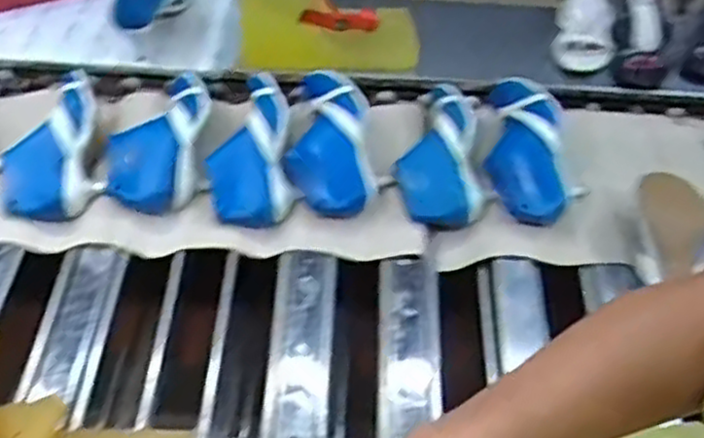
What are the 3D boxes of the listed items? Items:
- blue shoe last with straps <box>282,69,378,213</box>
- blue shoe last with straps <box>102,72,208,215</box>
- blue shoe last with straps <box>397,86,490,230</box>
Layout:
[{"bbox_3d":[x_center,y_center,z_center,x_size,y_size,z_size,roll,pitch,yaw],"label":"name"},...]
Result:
[{"bbox_3d":[-0.027,-0.111,1.050,0.123,0.072,0.221,1,67,-4],"label":"blue shoe last with straps"},{"bbox_3d":[-0.257,-0.112,1.052,0.117,0.084,0.220,7,47,1],"label":"blue shoe last with straps"},{"bbox_3d":[0.123,-0.089,1.080,0.129,0.092,0.214,6,47,1],"label":"blue shoe last with straps"}]

